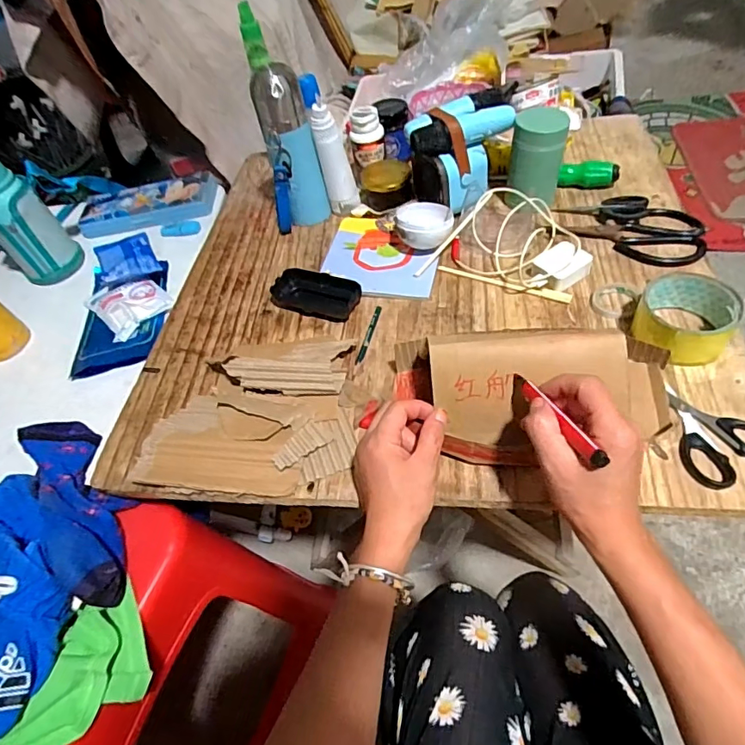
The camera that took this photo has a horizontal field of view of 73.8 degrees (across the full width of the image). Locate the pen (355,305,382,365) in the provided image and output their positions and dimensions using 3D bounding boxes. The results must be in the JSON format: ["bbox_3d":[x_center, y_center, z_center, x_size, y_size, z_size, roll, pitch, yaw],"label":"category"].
[{"bbox_3d":[-0.004,-0.043,0.557,0.008,0.004,0.086,7,55,17],"label":"pen"}]

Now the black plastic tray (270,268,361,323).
[{"bbox_3d":[-0.069,-0.094,0.602,0.107,0.023,0.058,16,57,22],"label":"black plastic tray"}]

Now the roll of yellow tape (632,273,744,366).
[{"bbox_3d":[0.302,-0.052,0.482,0.083,0.046,0.083,-2,54,3],"label":"roll of yellow tape"}]

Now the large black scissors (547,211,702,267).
[{"bbox_3d":[0.305,-0.168,0.598,0.168,0.018,0.088,8,55,17],"label":"large black scissors"}]

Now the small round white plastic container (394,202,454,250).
[{"bbox_3d":[0.066,-0.178,0.620,0.069,0.046,0.064,-6,51,7],"label":"small round white plastic container"}]

